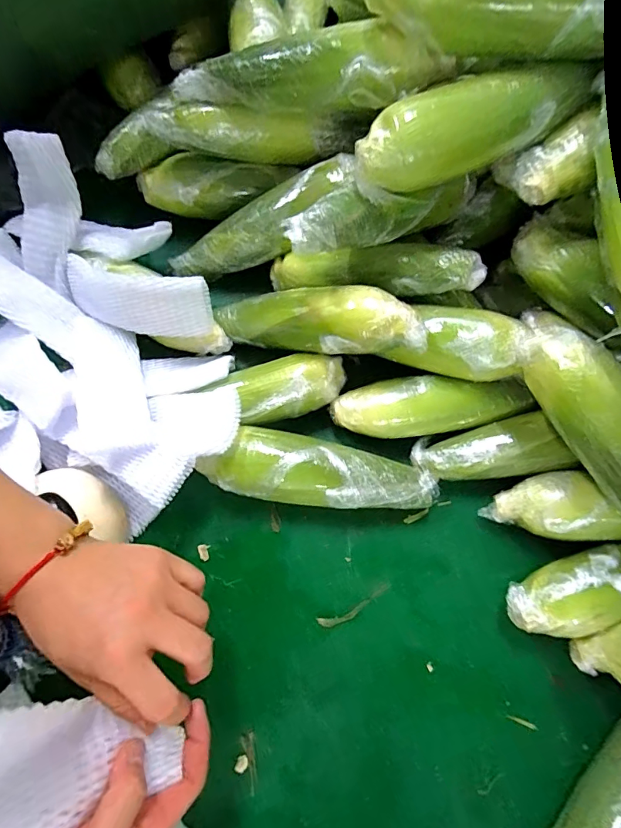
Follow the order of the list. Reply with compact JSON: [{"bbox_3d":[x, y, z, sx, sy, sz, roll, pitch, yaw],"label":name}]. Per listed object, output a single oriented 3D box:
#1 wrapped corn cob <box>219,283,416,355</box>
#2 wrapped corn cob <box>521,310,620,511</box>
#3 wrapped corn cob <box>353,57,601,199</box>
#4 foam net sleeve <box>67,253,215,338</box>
[{"bbox_3d":[-0.006,-0.095,0.435,0.228,0.043,0.057,7,74,30],"label":"wrapped corn cob"},{"bbox_3d":[0.233,0.009,0.347,0.057,0.045,0.196,-29,77,-6],"label":"wrapped corn cob"},{"bbox_3d":[0.125,-0.233,0.353,0.183,0.055,0.050,-21,76,-4],"label":"wrapped corn cob"},{"bbox_3d":[-0.181,-0.117,0.445,0.181,0.061,0.030,13,38,19],"label":"foam net sleeve"}]

